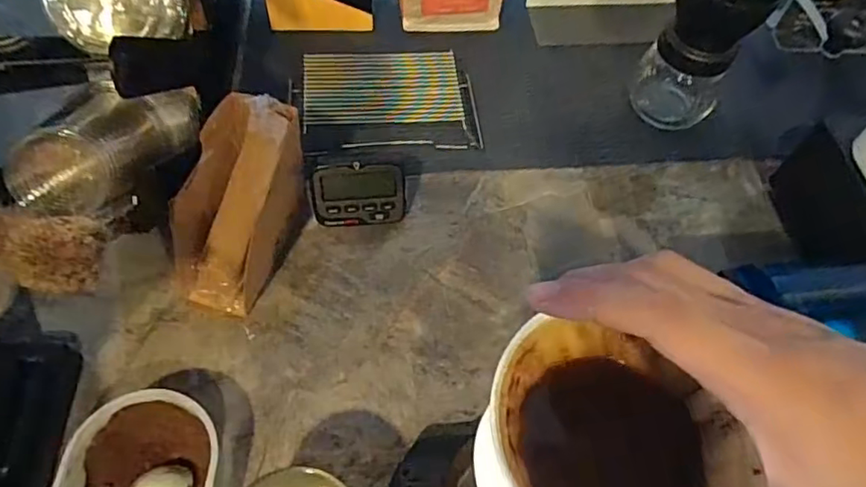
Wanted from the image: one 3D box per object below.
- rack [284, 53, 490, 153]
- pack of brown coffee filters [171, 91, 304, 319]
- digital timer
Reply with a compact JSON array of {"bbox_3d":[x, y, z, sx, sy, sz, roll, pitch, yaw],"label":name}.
[{"bbox_3d":[-0.044,-0.145,0.595,0.187,0.052,0.108,-7,59,-8],"label":"rack"},{"bbox_3d":[-0.159,-0.030,0.473,0.071,0.129,0.134,19,60,8],"label":"pack of brown coffee filters"},{"bbox_3d":[-0.067,-0.044,0.529,0.080,0.058,0.020,-4,23,-10],"label":"digital timer"}]

